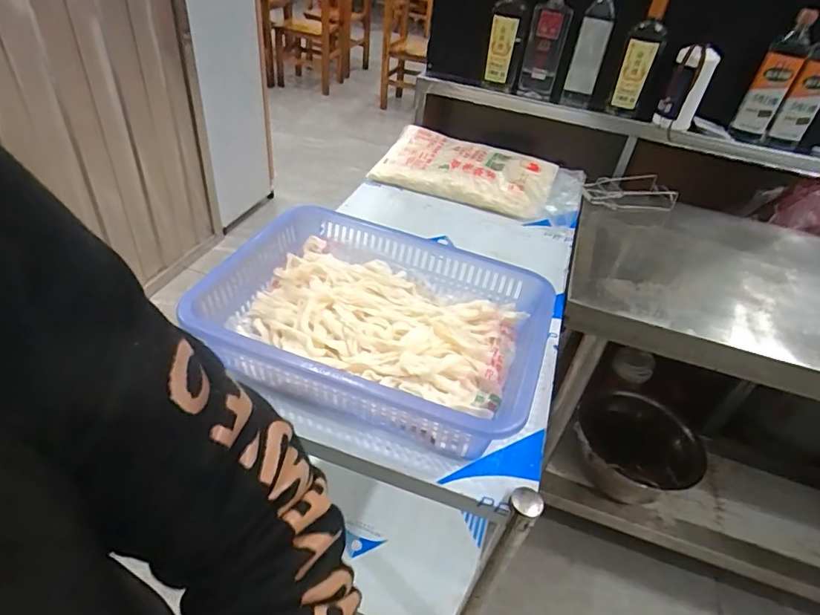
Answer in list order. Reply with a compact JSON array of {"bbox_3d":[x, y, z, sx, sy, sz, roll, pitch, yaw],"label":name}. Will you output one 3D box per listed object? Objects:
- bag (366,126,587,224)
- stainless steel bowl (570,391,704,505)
[{"bbox_3d":[0.153,-0.286,1.085,0.421,0.049,0.235,16,41,11],"label":"bag"},{"bbox_3d":[0.522,0.346,1.202,0.266,0.159,0.245,4,40,-3],"label":"stainless steel bowl"}]

